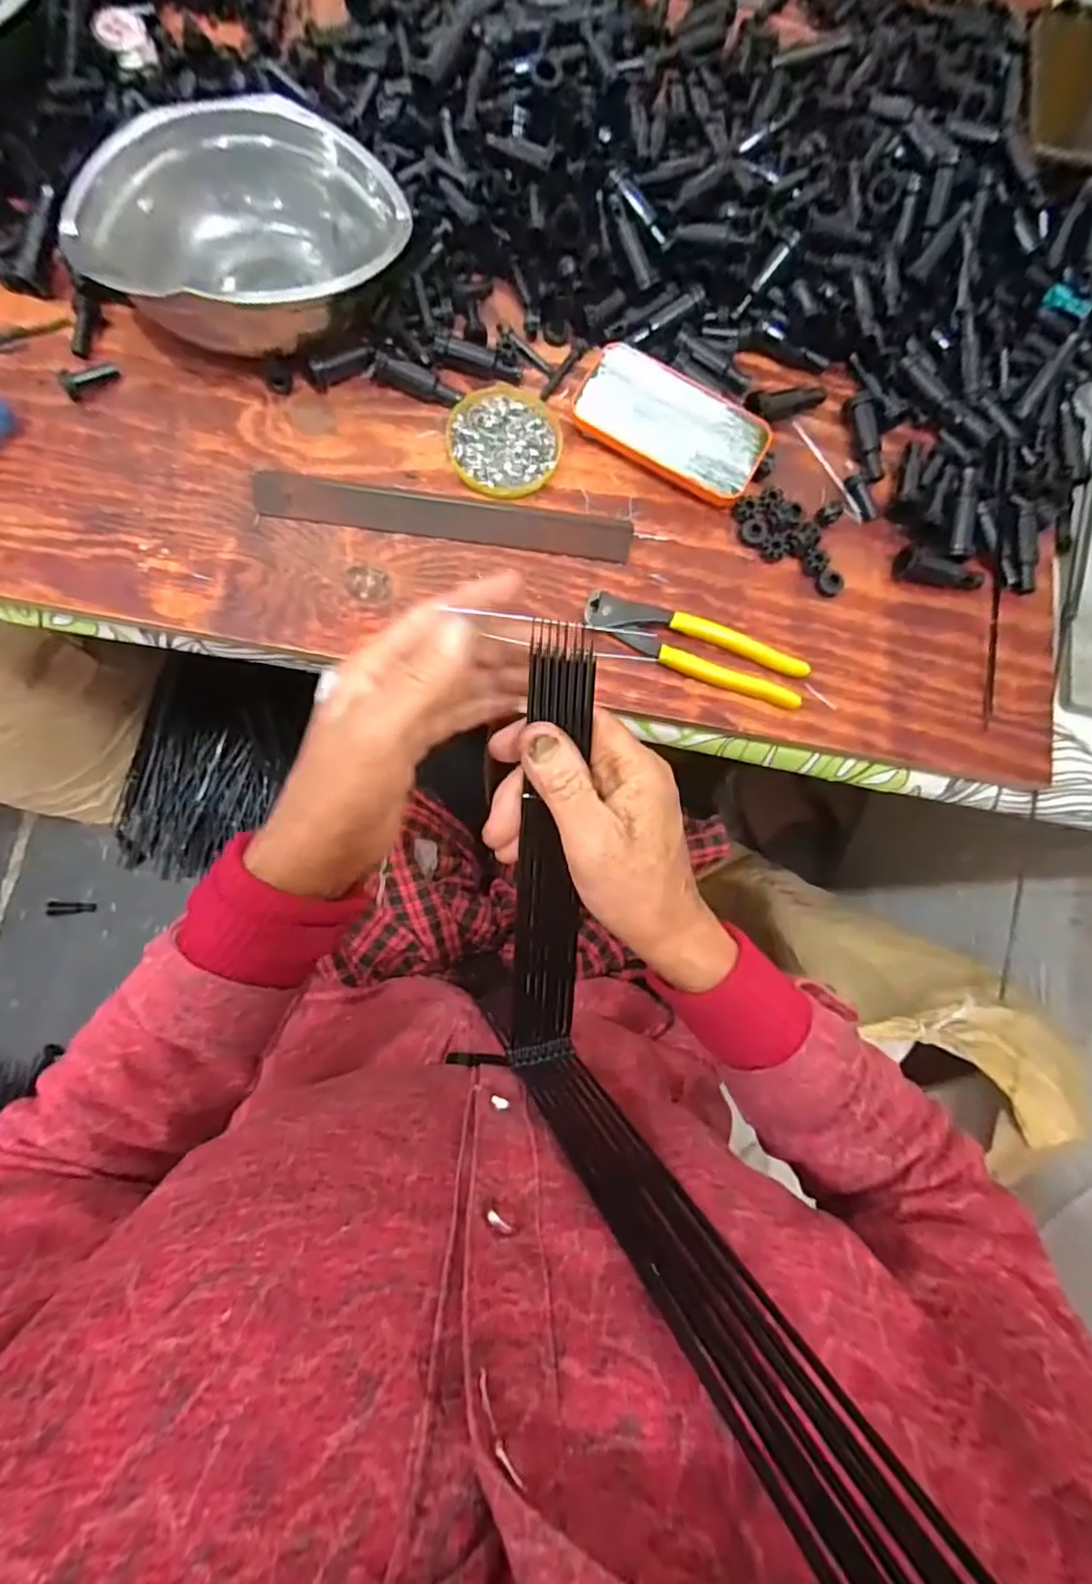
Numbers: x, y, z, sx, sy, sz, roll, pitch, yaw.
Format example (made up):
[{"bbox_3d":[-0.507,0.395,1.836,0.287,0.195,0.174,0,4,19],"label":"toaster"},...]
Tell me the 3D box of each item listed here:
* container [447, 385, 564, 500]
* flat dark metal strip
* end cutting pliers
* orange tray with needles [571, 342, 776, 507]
[{"bbox_3d":[-0.031,-0.263,0.473,0.082,0.008,0.089,1,80,-6],"label":"container"},{"bbox_3d":[-0.070,-0.200,0.458,0.265,0.010,0.030,5,79,-5],"label":"flat dark metal strip"},{"bbox_3d":[0.108,-0.104,0.457,0.163,0.017,0.041,21,79,-2],"label":"end cutting pliers"},{"bbox_3d":[0.094,-0.277,0.476,0.144,0.017,0.084,27,78,-1],"label":"orange tray with needles"}]

